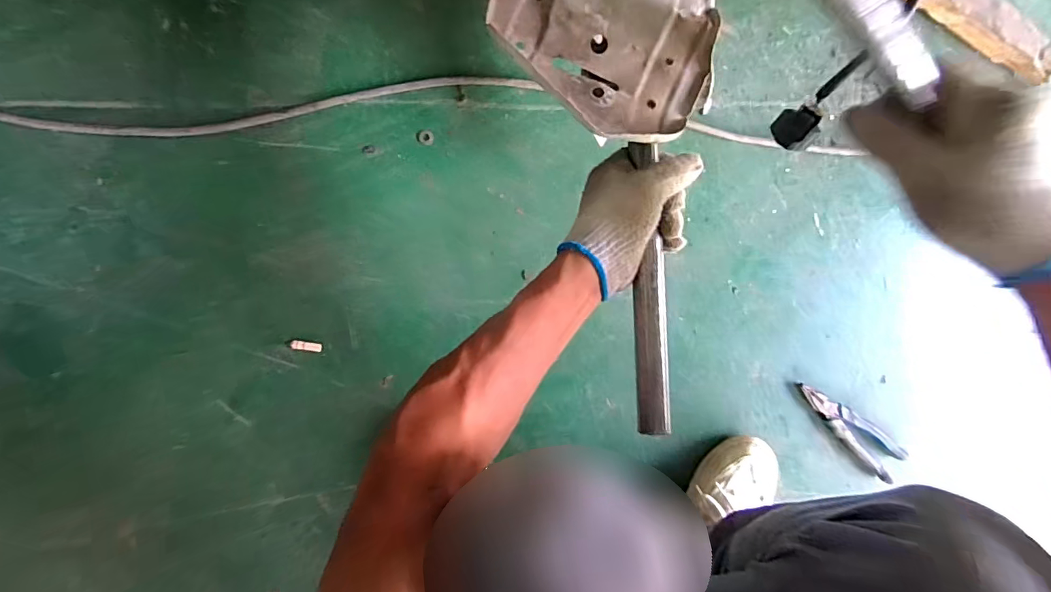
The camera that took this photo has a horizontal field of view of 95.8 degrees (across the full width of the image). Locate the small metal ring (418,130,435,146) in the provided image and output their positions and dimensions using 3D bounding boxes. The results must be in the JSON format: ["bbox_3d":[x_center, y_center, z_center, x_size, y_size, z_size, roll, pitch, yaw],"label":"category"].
[{"bbox_3d":[-0.132,-0.211,0.632,0.020,0.004,0.020,0,91,-8],"label":"small metal ring"}]

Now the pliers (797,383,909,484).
[{"bbox_3d":[0.473,0.190,0.694,0.184,0.028,0.054,41,85,-6],"label":"pliers"}]

